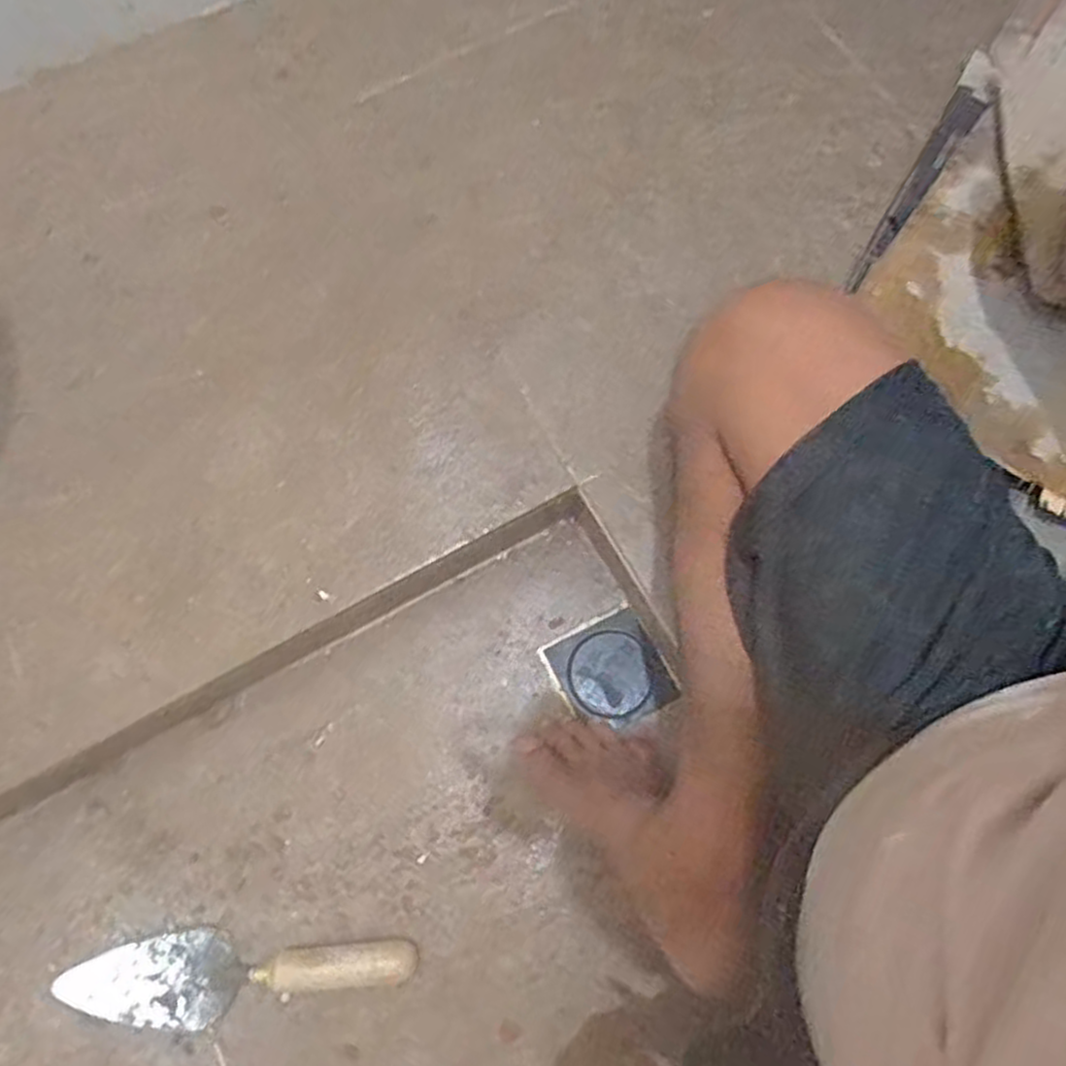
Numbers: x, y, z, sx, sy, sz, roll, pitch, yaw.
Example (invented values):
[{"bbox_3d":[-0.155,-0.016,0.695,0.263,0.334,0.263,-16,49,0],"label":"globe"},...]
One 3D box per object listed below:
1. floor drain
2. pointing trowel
[{"bbox_3d":[0.075,0.133,0.729,0.096,0.009,0.099,-27,75,-7],"label":"floor drain"},{"bbox_3d":[-0.238,0.368,0.631,0.281,0.044,0.073,-6,73,-1],"label":"pointing trowel"}]

